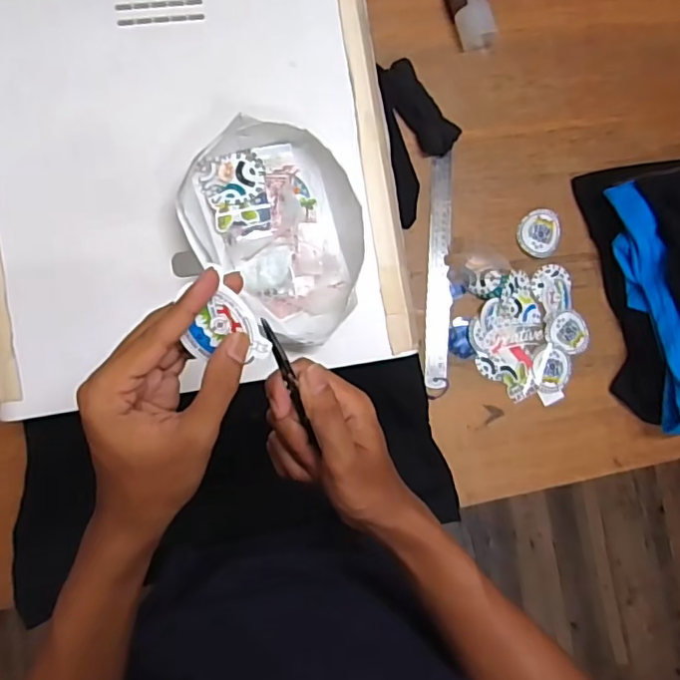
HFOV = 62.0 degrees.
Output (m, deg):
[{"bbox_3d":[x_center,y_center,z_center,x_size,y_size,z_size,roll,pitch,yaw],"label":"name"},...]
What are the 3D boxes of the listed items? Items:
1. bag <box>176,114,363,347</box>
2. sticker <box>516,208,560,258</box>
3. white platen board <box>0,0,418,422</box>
[{"bbox_3d":[-0.052,-0.101,0.525,0.158,0.045,0.197,-39,92,-9],"label":"bag"},{"bbox_3d":[0.264,-0.141,0.750,0.056,0.010,0.064,5,85,-8],"label":"sticker"},{"bbox_3d":[-0.151,-0.208,0.544,0.401,0.027,0.495,-10,90,-8],"label":"white platen board"}]

